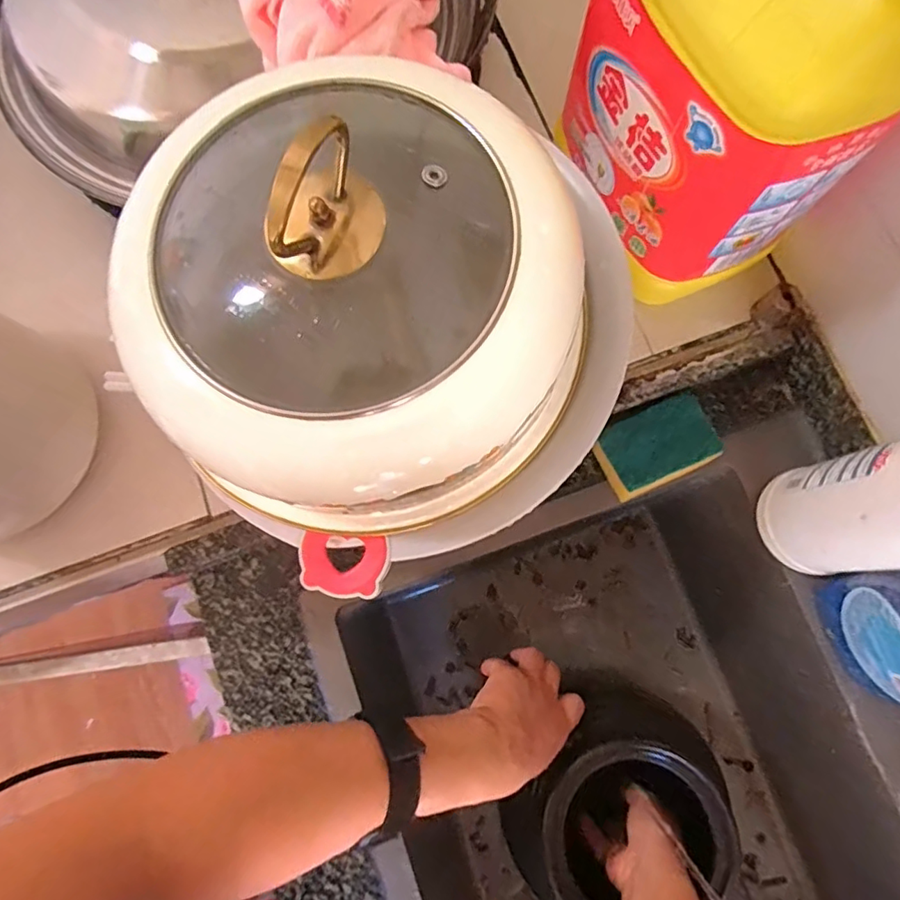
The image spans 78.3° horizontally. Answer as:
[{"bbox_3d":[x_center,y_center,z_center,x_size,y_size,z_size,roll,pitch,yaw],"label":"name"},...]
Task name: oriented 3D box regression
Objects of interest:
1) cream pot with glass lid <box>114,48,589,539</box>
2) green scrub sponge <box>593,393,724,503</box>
[{"bbox_3d":[-0.039,-0.077,0.249,0.205,0.101,0.205,-43,81,-8],"label":"cream pot with glass lid"},{"bbox_3d":[0.168,-0.003,0.447,0.090,0.017,0.057,-27,79,-5],"label":"green scrub sponge"}]

